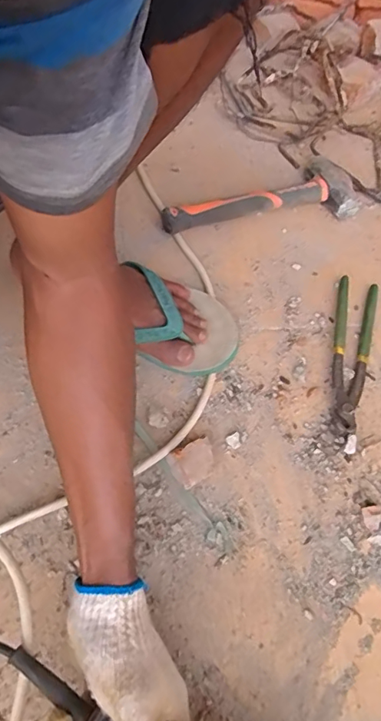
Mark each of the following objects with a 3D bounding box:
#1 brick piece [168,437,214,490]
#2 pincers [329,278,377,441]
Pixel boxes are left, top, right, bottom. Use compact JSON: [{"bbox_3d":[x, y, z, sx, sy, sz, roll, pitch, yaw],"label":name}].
[{"bbox_3d":[0.005,0.106,0.494,0.047,0.026,0.037,-29,66,-18],"label":"brick piece"},{"bbox_3d":[0.192,-0.010,0.579,0.048,0.020,0.228,16,61,6],"label":"pincers"}]

